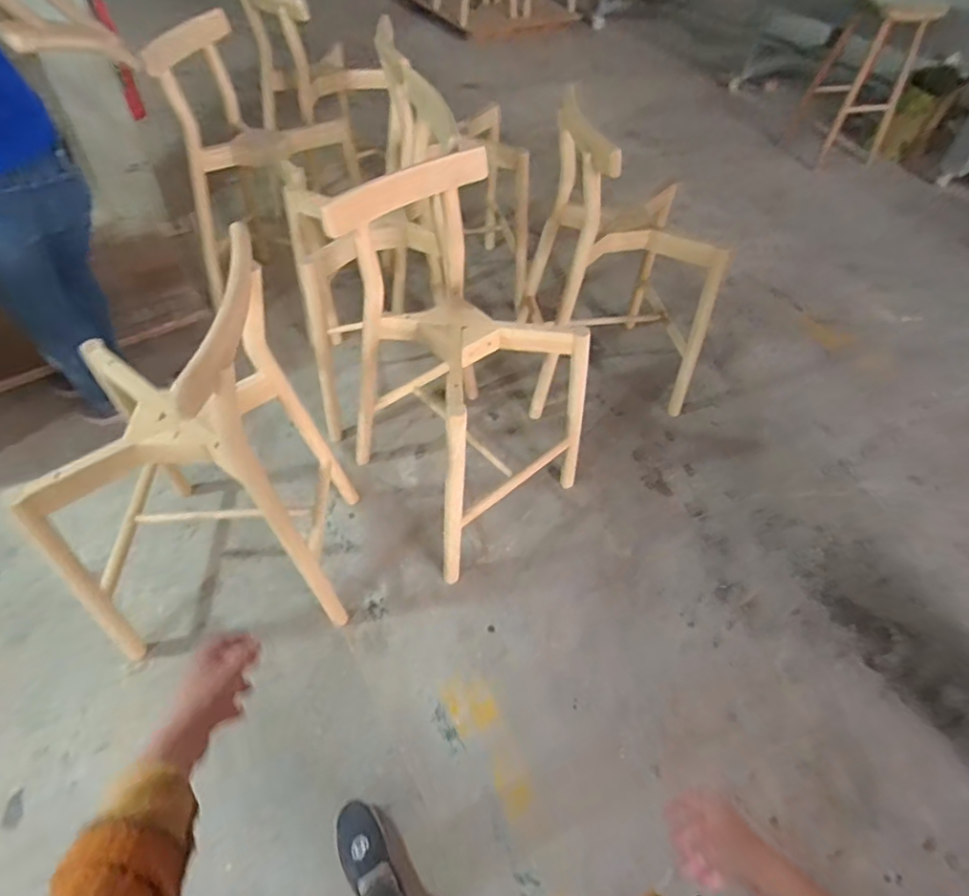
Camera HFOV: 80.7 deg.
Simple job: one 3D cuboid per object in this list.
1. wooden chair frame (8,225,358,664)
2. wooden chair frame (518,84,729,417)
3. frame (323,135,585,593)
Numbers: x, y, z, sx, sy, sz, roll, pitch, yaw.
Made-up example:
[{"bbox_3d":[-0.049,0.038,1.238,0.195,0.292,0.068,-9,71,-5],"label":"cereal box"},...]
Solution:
[{"bbox_3d":[-0.582,0.037,1.166,0.539,0.834,0.435,-8,53,-9],"label":"wooden chair frame"},{"bbox_3d":[0.412,-0.537,1.663,0.506,0.809,0.423,-2,52,-5],"label":"wooden chair frame"},{"bbox_3d":[-0.079,-0.185,1.375,0.446,0.796,0.545,-36,62,-27],"label":"frame"}]

